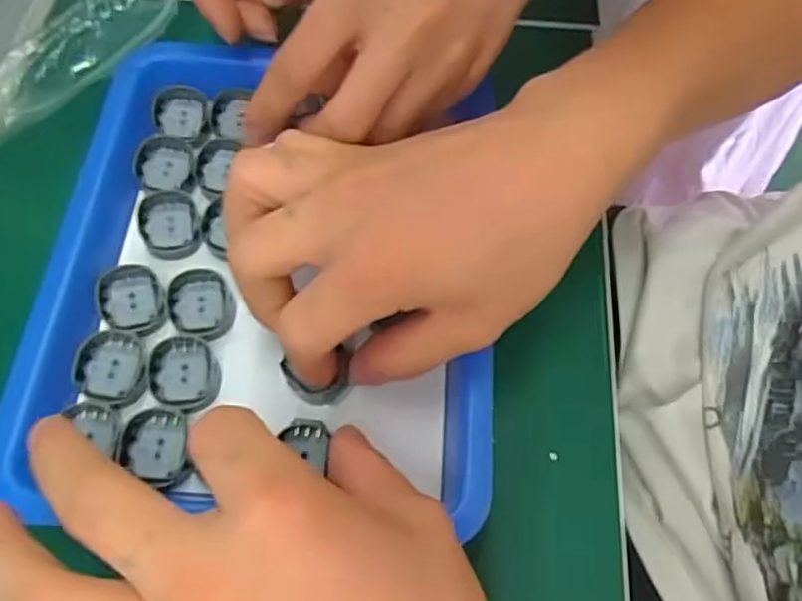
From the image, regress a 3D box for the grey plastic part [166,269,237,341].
[{"bbox_3d":[-0.082,0.002,0.263,0.026,0.006,0.031,-22,66,-10],"label":"grey plastic part"}]

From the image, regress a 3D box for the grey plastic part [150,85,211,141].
[{"bbox_3d":[-0.104,-0.087,0.302,0.024,0.011,0.026,-3,64,-2],"label":"grey plastic part"}]

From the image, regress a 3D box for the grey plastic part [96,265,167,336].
[{"bbox_3d":[-0.109,0.000,0.260,0.024,0.007,0.031,-22,66,-11],"label":"grey plastic part"}]

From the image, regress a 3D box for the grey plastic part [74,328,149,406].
[{"bbox_3d":[-0.111,0.026,0.247,0.027,0.007,0.028,0,64,0],"label":"grey plastic part"}]

